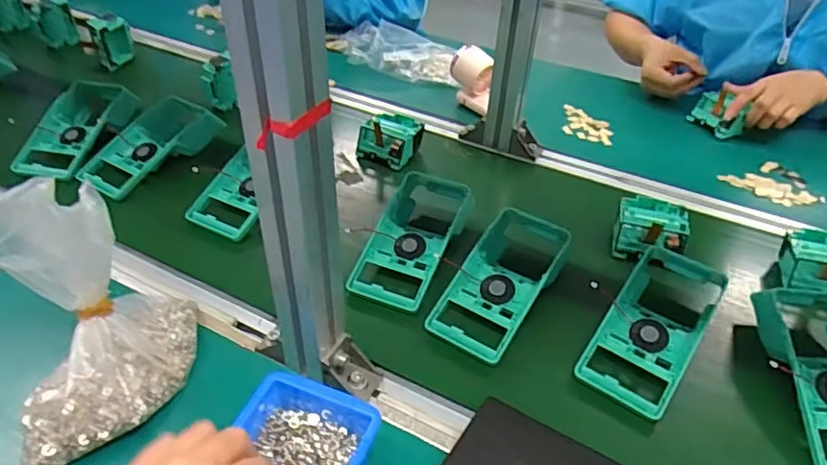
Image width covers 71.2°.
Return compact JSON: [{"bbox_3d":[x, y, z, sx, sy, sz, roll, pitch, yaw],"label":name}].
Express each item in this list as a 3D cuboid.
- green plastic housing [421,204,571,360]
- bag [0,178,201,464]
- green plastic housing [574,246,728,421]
[{"bbox_3d":[0.101,0.041,0.600,0.091,0.046,0.209,23,46,22],"label":"green plastic housing"},{"bbox_3d":[-0.255,0.060,0.448,0.151,0.181,0.125,-21,45,-24],"label":"bag"},{"bbox_3d":[0.233,0.091,0.556,0.083,0.052,0.194,28,48,26],"label":"green plastic housing"}]

